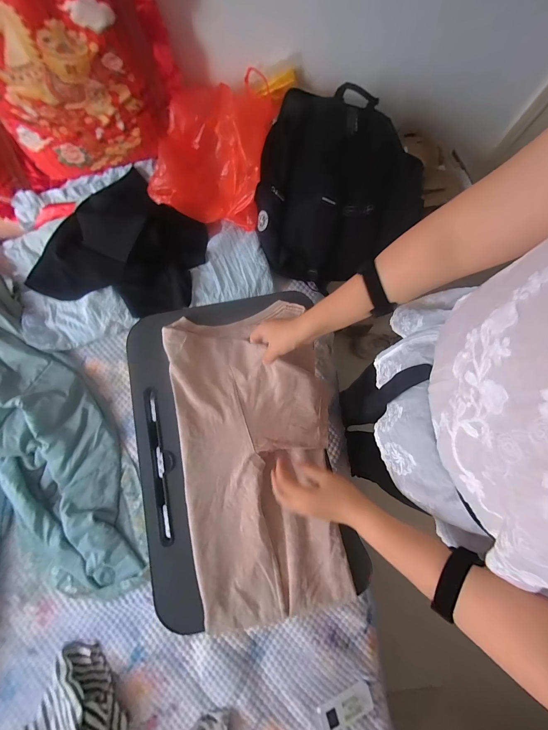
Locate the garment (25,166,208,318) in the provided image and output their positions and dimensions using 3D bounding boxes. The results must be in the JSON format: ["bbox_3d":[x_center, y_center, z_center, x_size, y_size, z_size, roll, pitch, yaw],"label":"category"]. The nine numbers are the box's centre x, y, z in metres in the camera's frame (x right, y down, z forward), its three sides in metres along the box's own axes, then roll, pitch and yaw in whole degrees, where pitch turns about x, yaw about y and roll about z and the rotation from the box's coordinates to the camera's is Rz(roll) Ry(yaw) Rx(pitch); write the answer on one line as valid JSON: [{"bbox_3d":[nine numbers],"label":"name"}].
[{"bbox_3d":[-0.422,-0.338,0.795,0.426,0.117,0.354,15,78,2],"label":"garment"}]

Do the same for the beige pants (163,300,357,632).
[{"bbox_3d":[-0.029,0.170,0.538,0.270,0.057,0.561,-10,84,-3],"label":"beige pants"}]

